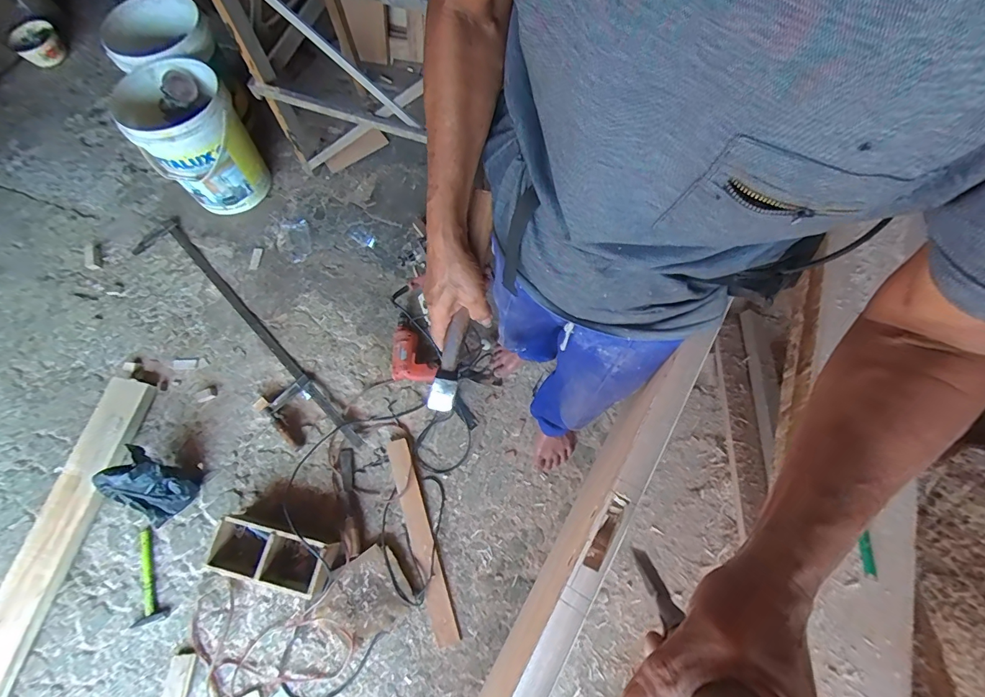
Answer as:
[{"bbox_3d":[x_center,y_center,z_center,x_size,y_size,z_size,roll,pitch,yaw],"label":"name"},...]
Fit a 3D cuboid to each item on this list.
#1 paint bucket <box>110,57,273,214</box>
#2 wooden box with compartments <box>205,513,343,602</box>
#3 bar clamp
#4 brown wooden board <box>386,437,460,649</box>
[{"bbox_3d":[-0.951,-0.669,1.407,0.302,0.394,0.320,0,72,1],"label":"paint bucket"},{"bbox_3d":[-0.564,0.534,1.104,0.295,0.113,0.134,14,73,5],"label":"wooden box with compartments"},{"bbox_3d":[-0.803,-0.030,1.347,0.168,0.034,1.063,-43,76,-12],"label":"bar clamp"},{"bbox_3d":[-0.197,0.507,1.156,0.061,0.021,0.534,-18,73,-5],"label":"brown wooden board"}]

